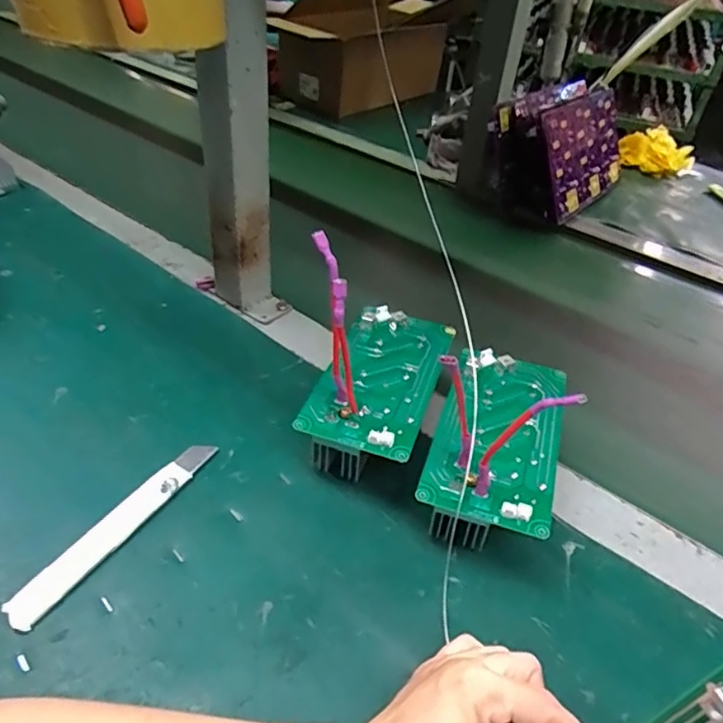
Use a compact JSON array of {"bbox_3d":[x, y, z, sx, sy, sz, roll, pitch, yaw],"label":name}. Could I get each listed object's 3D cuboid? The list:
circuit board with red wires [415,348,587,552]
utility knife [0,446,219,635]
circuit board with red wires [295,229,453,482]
[{"bbox_3d":[0.093,0.037,0.382,0.082,0.137,0.147,15,39,12],"label":"circuit board with red wires"},{"bbox_3d":[-0.155,0.104,0.371,0.022,0.007,0.155,22,41,20],"label":"utility knife"},{"bbox_3d":[0.017,-0.010,0.415,0.081,0.155,0.150,15,39,12],"label":"circuit board with red wires"}]

